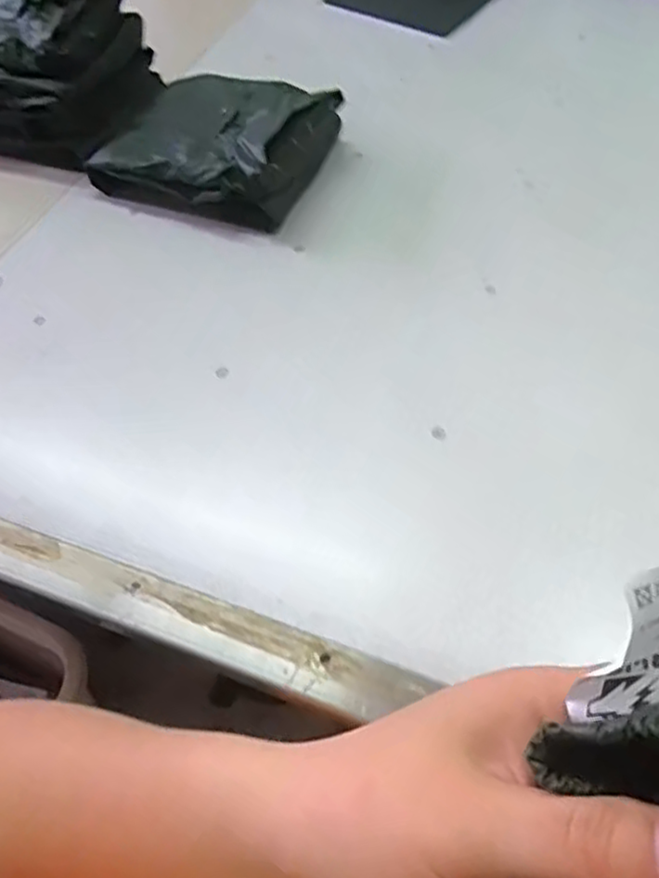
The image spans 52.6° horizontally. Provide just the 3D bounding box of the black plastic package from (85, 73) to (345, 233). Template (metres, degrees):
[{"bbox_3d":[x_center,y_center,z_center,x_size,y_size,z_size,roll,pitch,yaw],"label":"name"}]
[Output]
[{"bbox_3d":[-0.152,-0.418,0.921,0.289,0.086,0.254,20,57,16],"label":"black plastic package"}]

